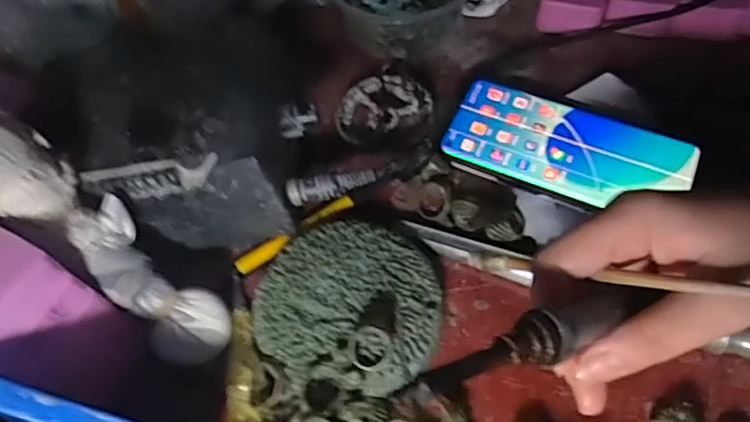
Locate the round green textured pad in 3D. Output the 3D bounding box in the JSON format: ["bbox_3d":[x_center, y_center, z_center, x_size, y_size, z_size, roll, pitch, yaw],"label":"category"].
[{"bbox_3d":[-0.014,0.051,0.333,0.102,0.021,0.093,-2,60,3],"label":"round green textured pad"}]

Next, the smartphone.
[{"bbox_3d":[0.125,-0.039,0.382,0.151,0.012,0.074,19,63,14],"label":"smartphone"}]

